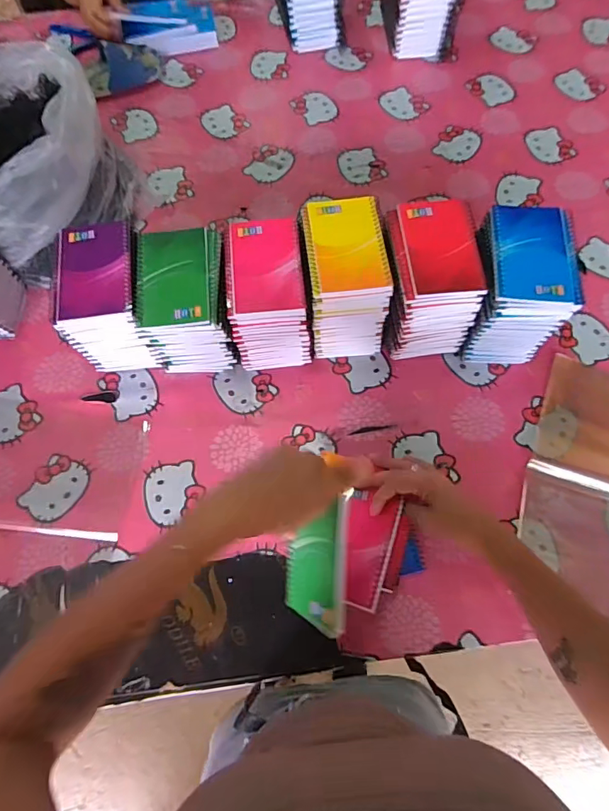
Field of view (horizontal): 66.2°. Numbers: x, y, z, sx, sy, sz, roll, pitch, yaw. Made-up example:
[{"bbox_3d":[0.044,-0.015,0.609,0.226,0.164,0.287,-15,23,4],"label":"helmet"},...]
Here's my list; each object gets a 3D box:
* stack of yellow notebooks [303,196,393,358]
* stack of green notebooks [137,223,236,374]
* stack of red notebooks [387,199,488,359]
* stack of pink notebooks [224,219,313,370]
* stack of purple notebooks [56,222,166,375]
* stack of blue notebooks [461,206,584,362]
[{"bbox_3d":[0.050,-0.157,0.602,0.089,0.150,0.129,-6,68,-1],"label":"stack of yellow notebooks"},{"bbox_3d":[-0.144,-0.125,0.599,0.104,0.143,0.131,-3,68,0],"label":"stack of green notebooks"},{"bbox_3d":[0.150,-0.152,0.599,0.102,0.152,0.133,-6,68,-2],"label":"stack of red notebooks"},{"bbox_3d":[-0.046,-0.137,0.604,0.088,0.136,0.133,-6,68,-1],"label":"stack of pink notebooks"},{"bbox_3d":[-0.241,-0.128,0.599,0.095,0.148,0.129,-4,68,-1],"label":"stack of purple notebooks"},{"bbox_3d":[0.254,-0.145,0.591,0.104,0.156,0.136,2,68,2],"label":"stack of blue notebooks"}]

